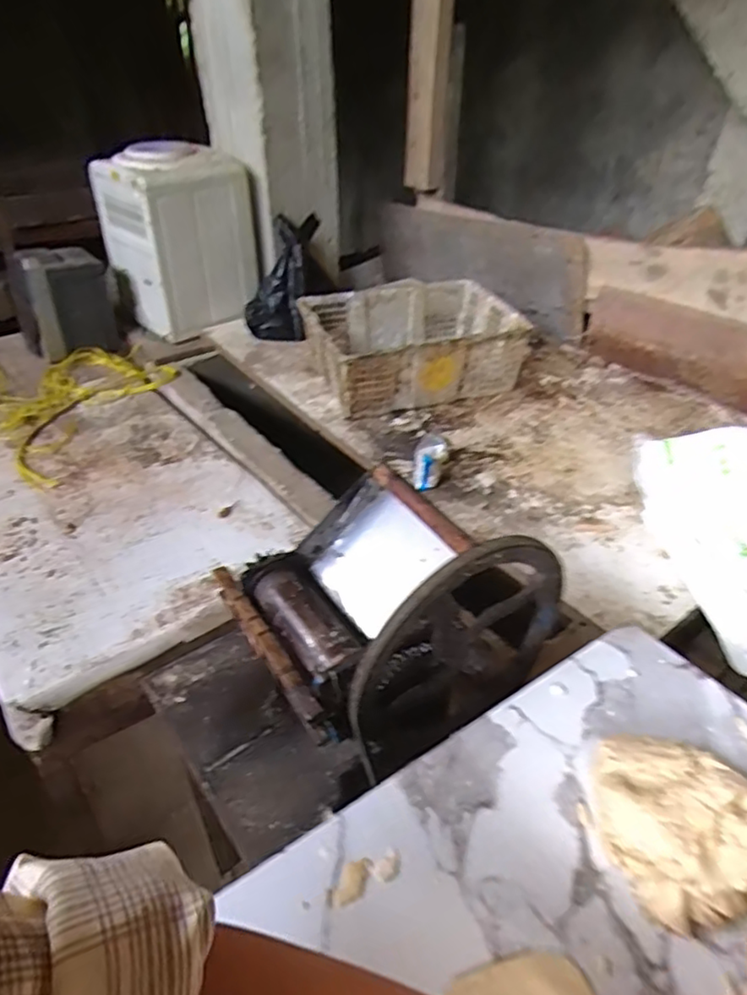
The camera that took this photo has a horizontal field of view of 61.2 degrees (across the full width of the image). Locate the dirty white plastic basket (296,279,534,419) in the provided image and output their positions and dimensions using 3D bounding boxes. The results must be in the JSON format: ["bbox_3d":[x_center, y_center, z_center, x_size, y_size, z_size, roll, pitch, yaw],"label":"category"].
[{"bbox_3d":[0.096,-0.365,1.537,0.488,0.174,0.339,-13,39,-14],"label":"dirty white plastic basket"}]

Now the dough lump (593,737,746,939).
[{"bbox_3d":[0.221,0.225,0.457,0.105,0.072,0.130,-3,37,-5],"label":"dough lump"}]

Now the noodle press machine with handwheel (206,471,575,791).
[{"bbox_3d":[0.013,0.103,0.676,0.284,0.224,0.266,-23,43,-28],"label":"noodle press machine with handwheel"}]

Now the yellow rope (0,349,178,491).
[{"bbox_3d":[-0.835,-0.290,1.598,0.802,0.040,0.495,24,44,29],"label":"yellow rope"}]

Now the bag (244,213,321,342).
[{"bbox_3d":[-0.248,-0.599,1.713,0.178,0.337,0.111,15,2,20],"label":"bag"}]

